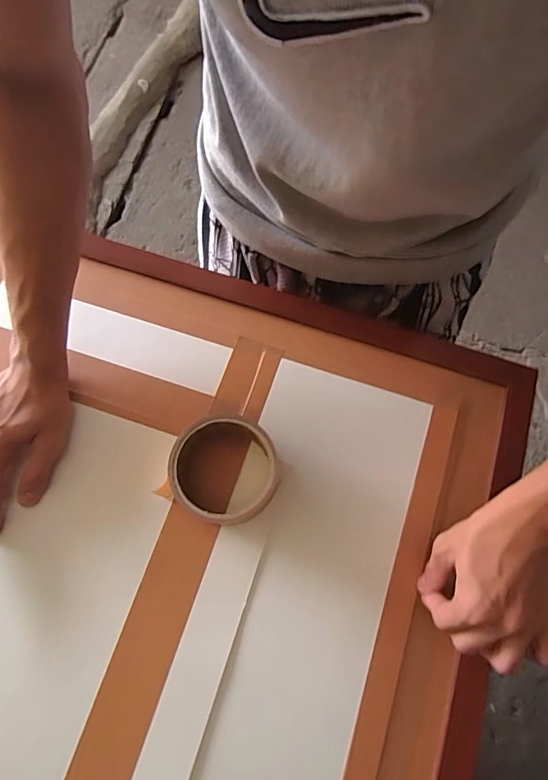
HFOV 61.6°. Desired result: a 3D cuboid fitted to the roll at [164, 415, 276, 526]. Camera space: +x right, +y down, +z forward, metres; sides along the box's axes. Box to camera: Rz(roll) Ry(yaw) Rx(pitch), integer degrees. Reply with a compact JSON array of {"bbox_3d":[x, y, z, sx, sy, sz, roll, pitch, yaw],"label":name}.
[{"bbox_3d":[-0.042,0.070,0.396,0.089,0.054,0.086,0,72,-1],"label":"roll"}]

